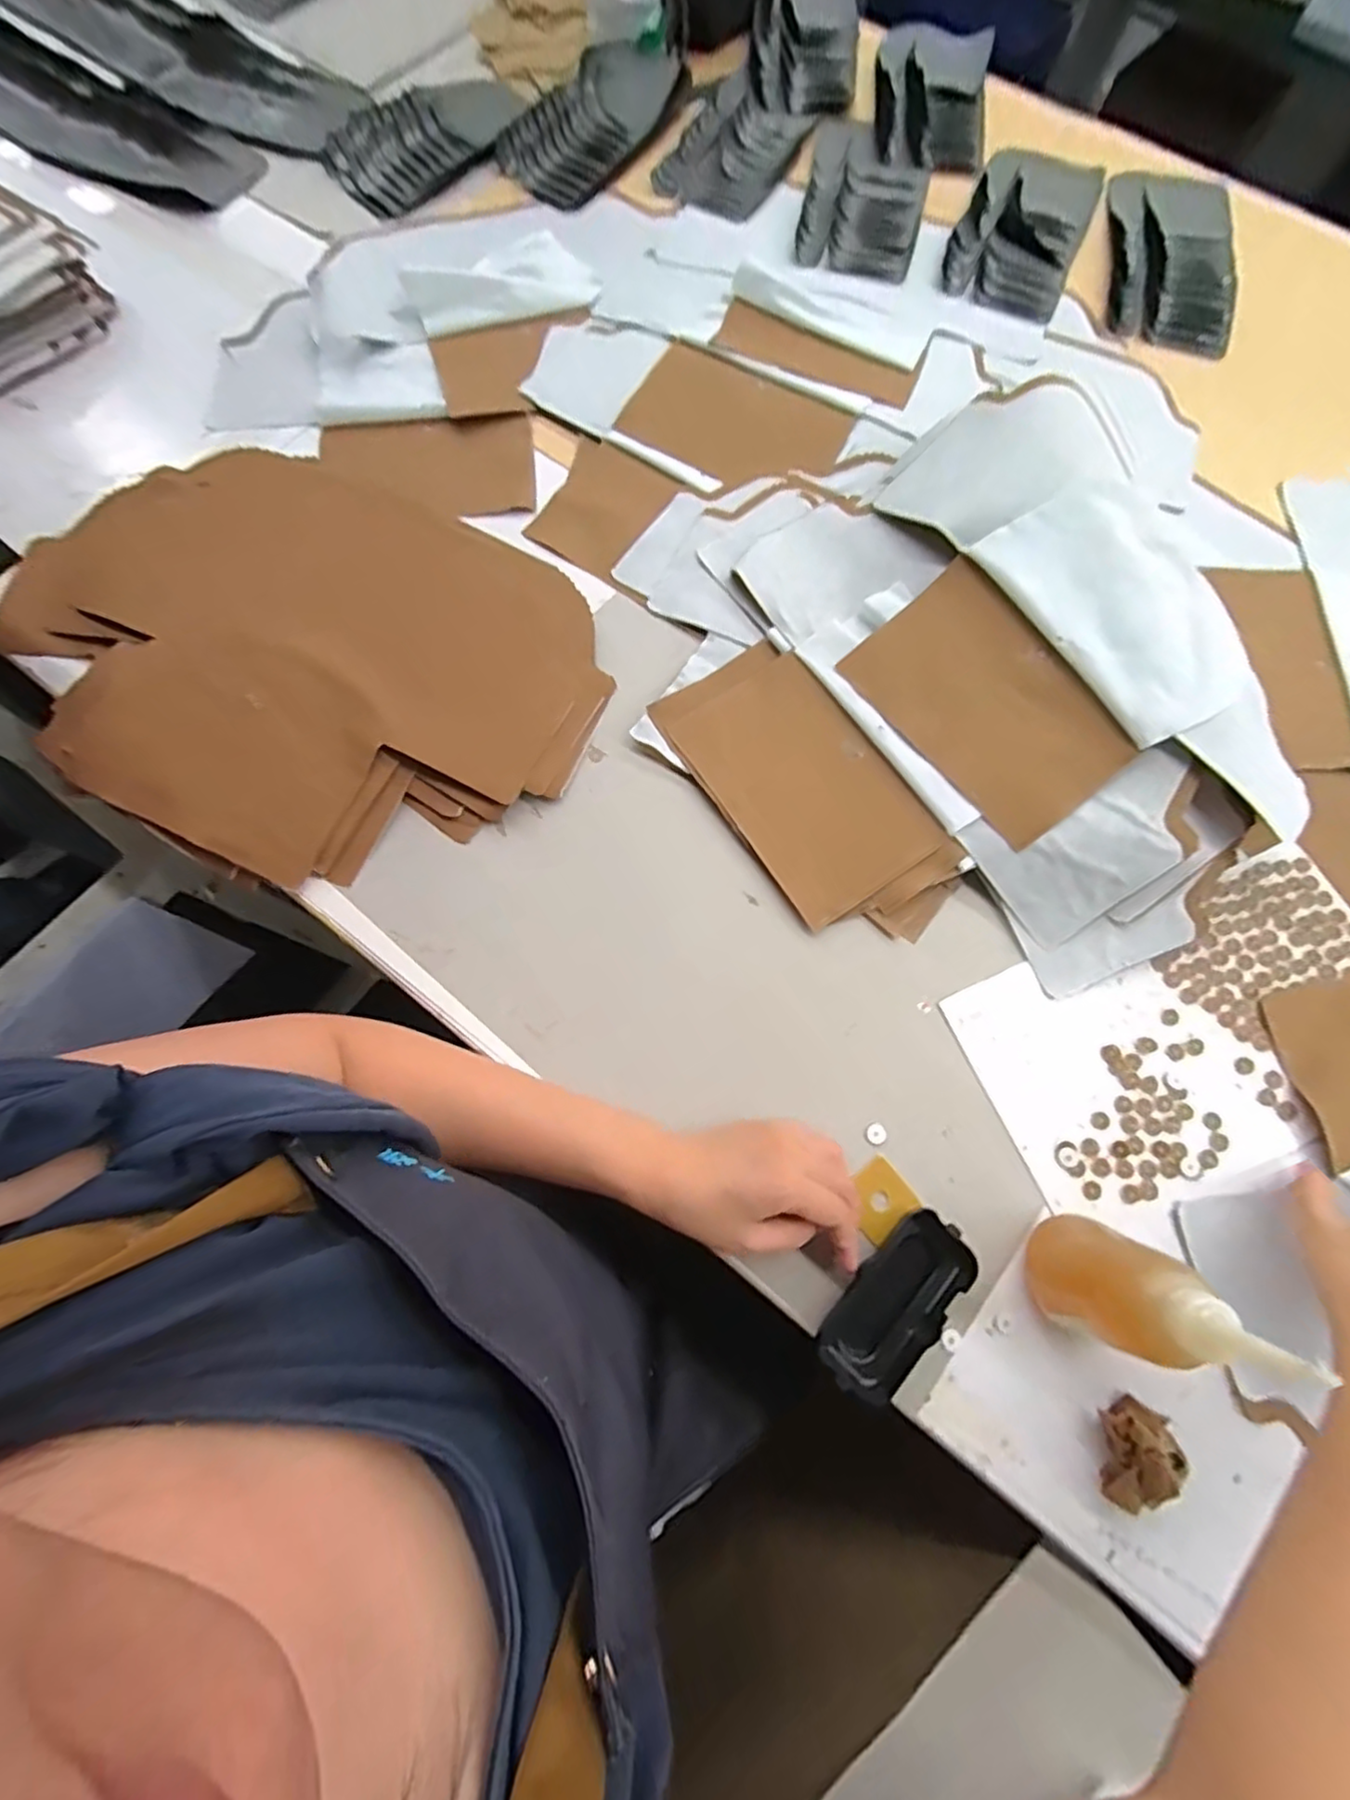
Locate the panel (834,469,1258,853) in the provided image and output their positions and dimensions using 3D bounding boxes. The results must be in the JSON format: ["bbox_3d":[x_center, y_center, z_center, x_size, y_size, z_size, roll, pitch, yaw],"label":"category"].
[{"bbox_3d":[0.283,-0.183,0.494,0.231,0.020,0.202,-37,76,13],"label":"panel"}]

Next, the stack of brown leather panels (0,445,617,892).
[{"bbox_3d":[-0.313,-0.211,0.533,0.496,0.048,0.358,25,75,8],"label":"stack of brown leather panels"}]

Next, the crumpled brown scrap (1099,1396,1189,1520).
[{"bbox_3d":[0.270,0.325,0.379,0.030,0.039,0.050,15,73,5],"label":"crumpled brown scrap"}]

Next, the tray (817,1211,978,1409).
[{"bbox_3d":[0.138,0.249,0.403,0.049,0.019,0.108,42,76,12],"label":"tray"}]

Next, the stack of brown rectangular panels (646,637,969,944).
[{"bbox_3d":[0.103,-0.085,0.516,0.127,0.020,0.263,-32,75,-9],"label":"stack of brown rectangular panels"}]

